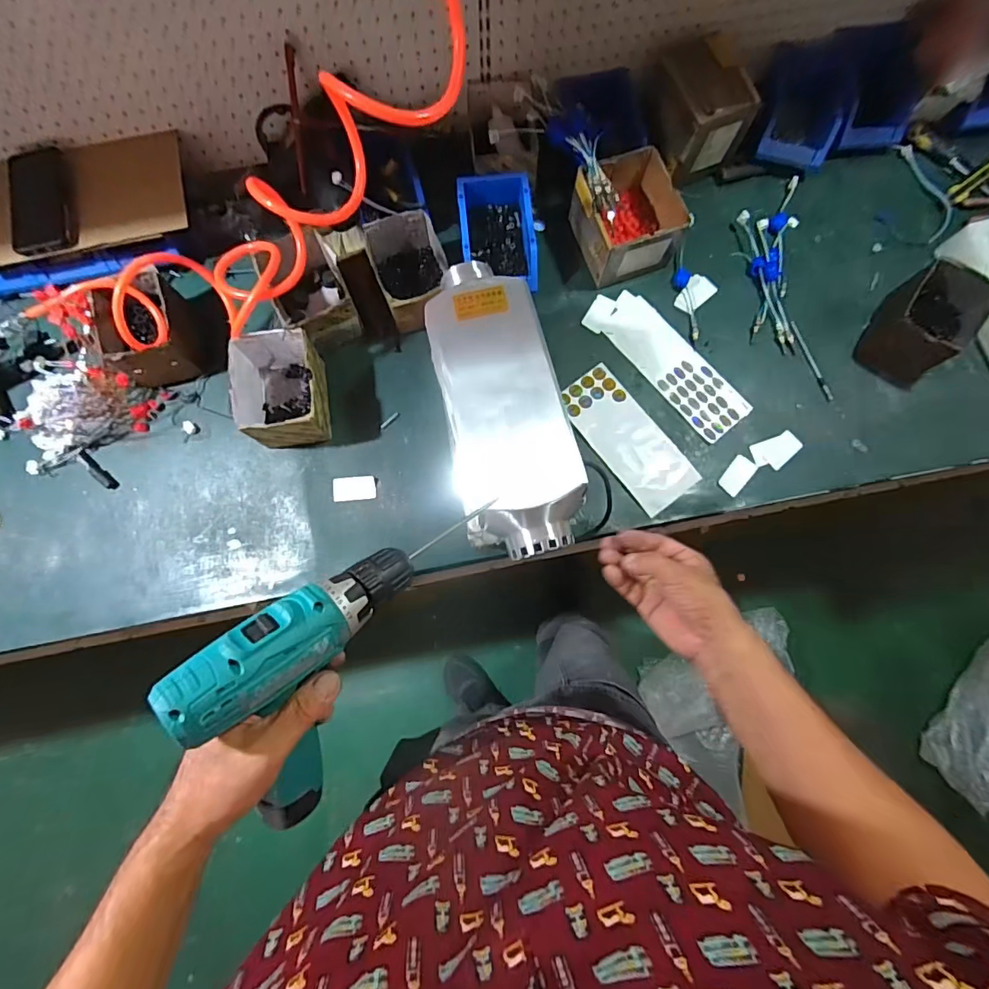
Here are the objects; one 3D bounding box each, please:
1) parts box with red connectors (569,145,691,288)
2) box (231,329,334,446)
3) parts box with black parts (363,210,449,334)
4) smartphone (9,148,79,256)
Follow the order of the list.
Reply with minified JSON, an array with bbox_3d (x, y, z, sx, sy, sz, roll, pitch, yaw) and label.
[{"bbox_3d":[0.212,-0.446,0.786,0.136,0.096,0.155,-19,79,-4],"label":"parts box with red connectors"},{"bbox_3d":[-0.318,-0.156,0.738,0.116,0.100,0.156,-5,79,-1],"label":"box"},{"bbox_3d":[-0.134,-0.351,0.777,0.114,0.080,0.154,-19,79,-4],"label":"parts box with black parts"},{"bbox_3d":[-0.692,-0.449,0.736,0.089,0.011,0.176,-16,79,-4],"label":"smartphone"}]

